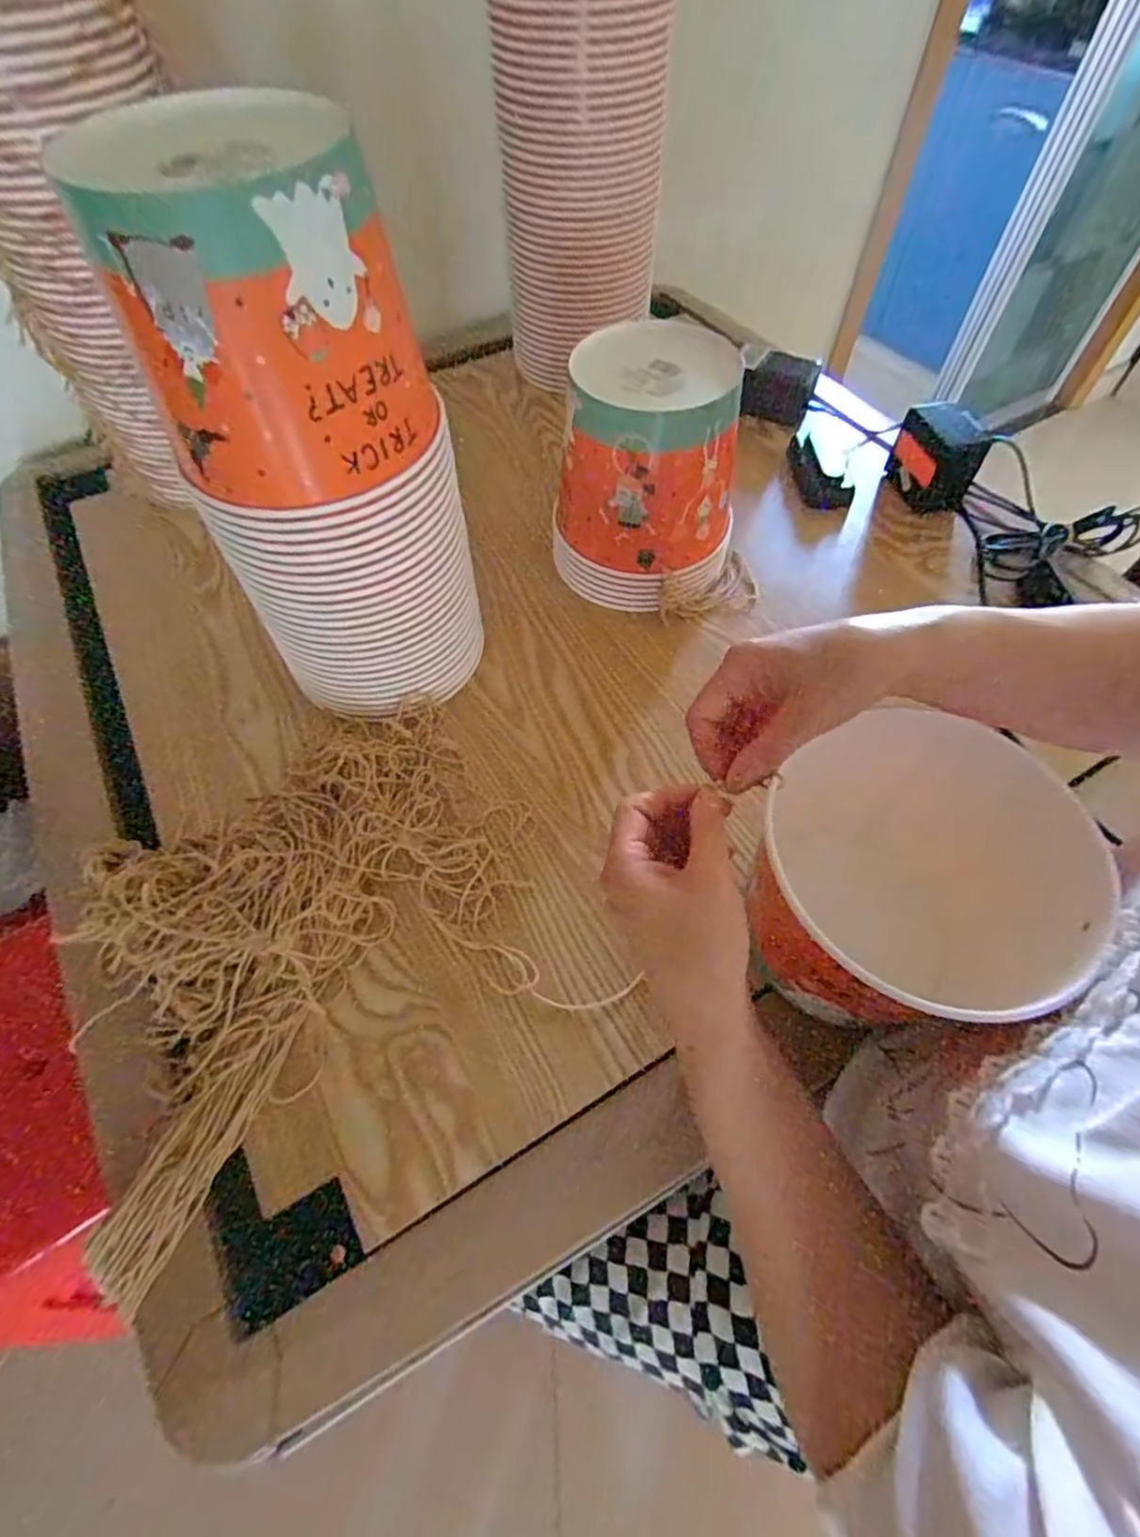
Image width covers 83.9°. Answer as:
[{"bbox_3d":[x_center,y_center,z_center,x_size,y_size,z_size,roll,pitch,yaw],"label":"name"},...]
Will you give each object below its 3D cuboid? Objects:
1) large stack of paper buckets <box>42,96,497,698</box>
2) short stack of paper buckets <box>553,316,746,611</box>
[{"bbox_3d":[-0.154,-0.182,0.406,0.138,0.322,0.127,-27,62,-15],"label":"large stack of paper buckets"},{"bbox_3d":[0.071,-0.245,0.532,0.139,0.178,0.138,17,59,10],"label":"short stack of paper buckets"}]

